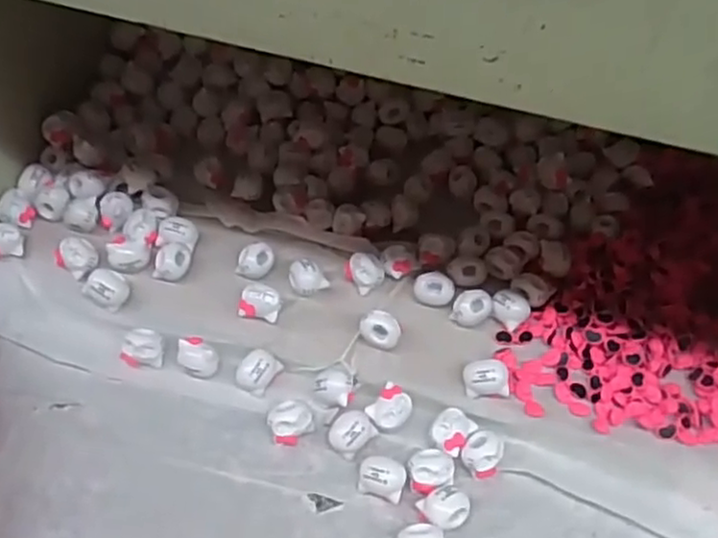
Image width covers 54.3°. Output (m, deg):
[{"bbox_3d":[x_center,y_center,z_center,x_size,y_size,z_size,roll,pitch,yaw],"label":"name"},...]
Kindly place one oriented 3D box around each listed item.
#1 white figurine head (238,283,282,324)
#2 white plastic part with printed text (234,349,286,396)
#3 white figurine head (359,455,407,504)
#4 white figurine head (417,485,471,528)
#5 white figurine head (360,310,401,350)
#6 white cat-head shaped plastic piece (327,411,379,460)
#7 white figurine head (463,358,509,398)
[{"bbox_3d":[-0.062,0.022,0.439,0.026,0.019,0.016,17,52,9],"label":"white figurine head"},{"bbox_3d":[-0.062,0.061,0.426,0.021,0.017,0.025,31,56,19],"label":"white plastic part with printed text"},{"bbox_3d":[0.013,0.117,0.390,0.025,0.020,0.021,16,52,8],"label":"white figurine head"},{"bbox_3d":[0.046,0.130,0.380,0.026,0.016,0.023,29,55,17],"label":"white figurine head"},{"bbox_3d":[0.013,0.039,0.432,0.024,0.020,0.018,32,56,19],"label":"white figurine head"},{"bbox_3d":[-0.005,0.094,0.406,0.022,0.018,0.026,39,59,24],"label":"white cat-head shaped plastic piece"},{"bbox_3d":[0.076,0.065,0.415,0.025,0.020,0.018,1,52,-4],"label":"white figurine head"}]

